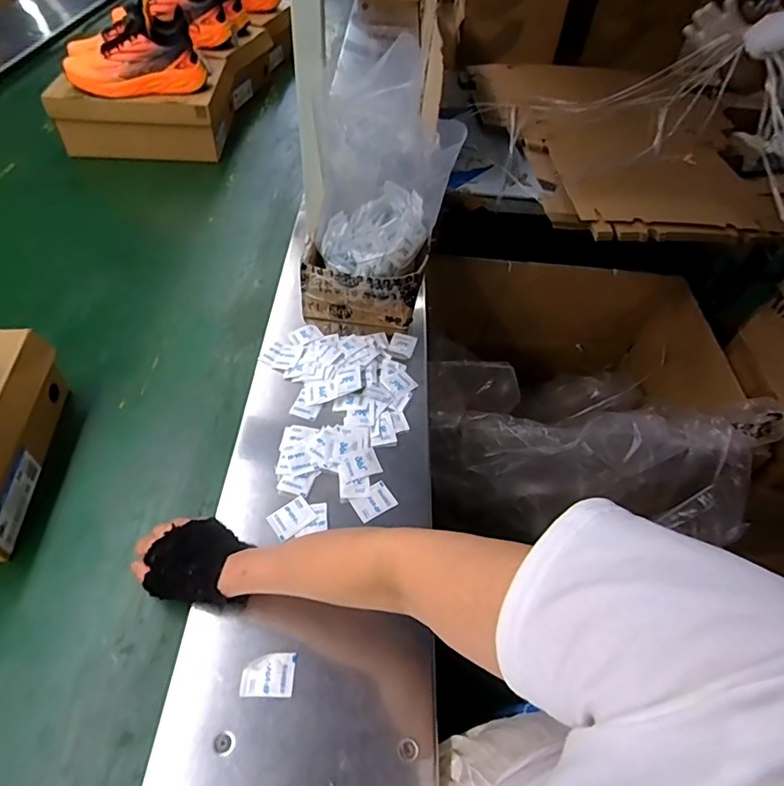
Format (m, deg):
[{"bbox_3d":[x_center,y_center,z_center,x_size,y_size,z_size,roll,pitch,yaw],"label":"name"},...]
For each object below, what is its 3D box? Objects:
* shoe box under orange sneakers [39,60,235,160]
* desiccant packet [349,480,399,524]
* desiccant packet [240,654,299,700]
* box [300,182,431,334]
[{"bbox_3d":[-0.527,-0.624,1.087,0.318,0.118,0.241,-3,52,-5],"label":"shoe box under orange sneakers"},{"bbox_3d":[-0.021,0.122,0.568,0.045,0.004,0.033,-26,57,-21],"label":"desiccant packet"},{"bbox_3d":[-0.111,0.253,0.452,0.045,0.004,0.034,0,52,-2],"label":"desiccant packet"},{"bbox_3d":[-0.034,-0.205,0.756,0.167,0.113,0.183,8,52,4],"label":"box"}]

